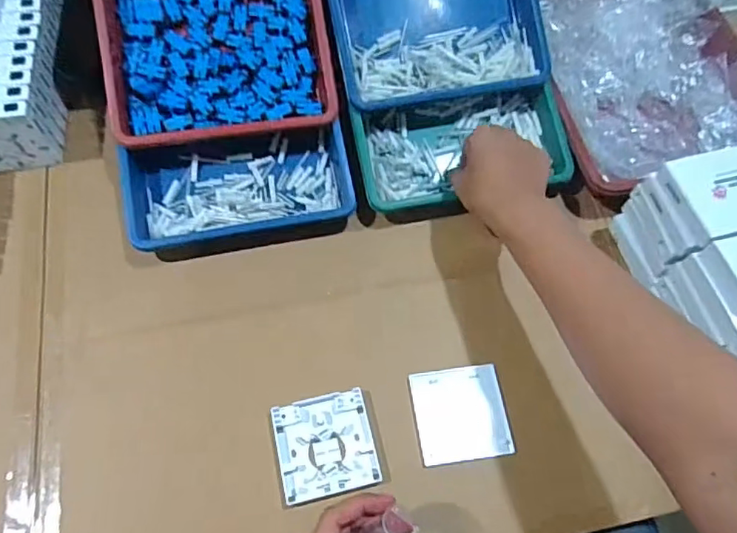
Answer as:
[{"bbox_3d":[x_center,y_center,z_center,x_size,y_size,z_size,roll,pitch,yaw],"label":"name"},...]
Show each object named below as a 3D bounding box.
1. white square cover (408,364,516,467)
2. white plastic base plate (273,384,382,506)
[{"bbox_3d":[0.088,0.140,0.520,0.087,0.010,0.086,-6,65,-6],"label":"white square cover"},{"bbox_3d":[-0.039,0.163,0.500,0.086,0.009,0.085,-11,66,-8],"label":"white plastic base plate"}]

